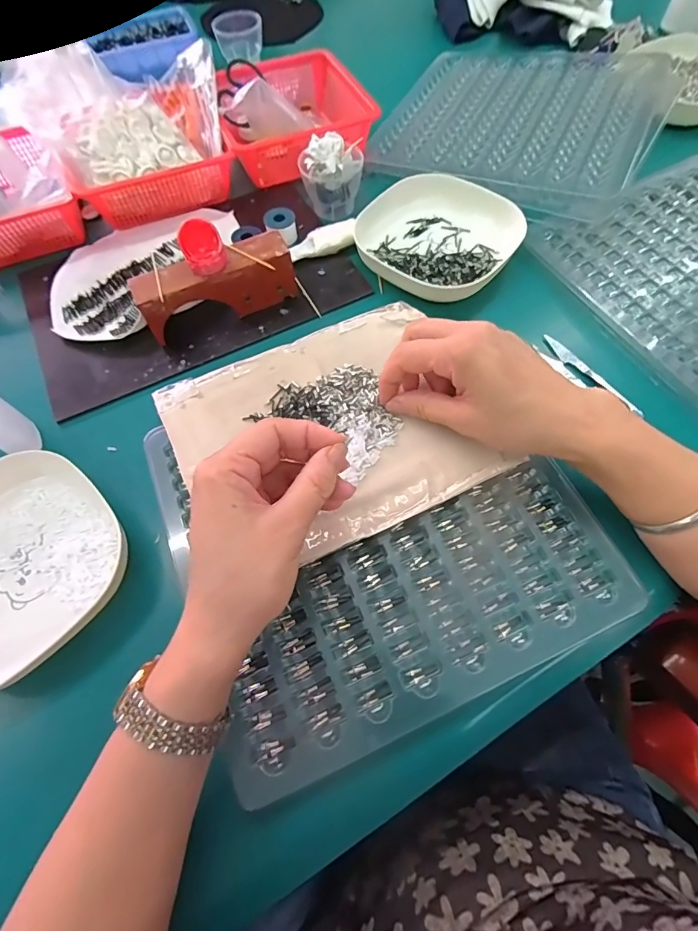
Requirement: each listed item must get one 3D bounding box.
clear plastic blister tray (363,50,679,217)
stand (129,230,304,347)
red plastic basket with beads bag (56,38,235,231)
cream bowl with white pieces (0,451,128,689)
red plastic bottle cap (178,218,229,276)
[{"bbox_3d":[0.192,-0.394,0.482,0.278,0.027,0.293,26,67,14],"label":"clear plastic blister tray"},{"bbox_3d":[-0.113,-0.155,0.379,0.131,0.052,0.032,-22,65,-9],"label":"stand"},{"bbox_3d":[-0.205,-0.336,0.449,0.162,0.080,0.138,-20,64,-8],"label":"red plastic basket with beads bag"},{"bbox_3d":[-0.229,0.064,0.287,0.137,0.028,0.133,40,71,19],"label":"cream bowl with white pieces"},{"bbox_3d":[-0.116,-0.174,0.345,0.031,0.029,0.027,-21,64,-8],"label":"red plastic bottle cap"}]

